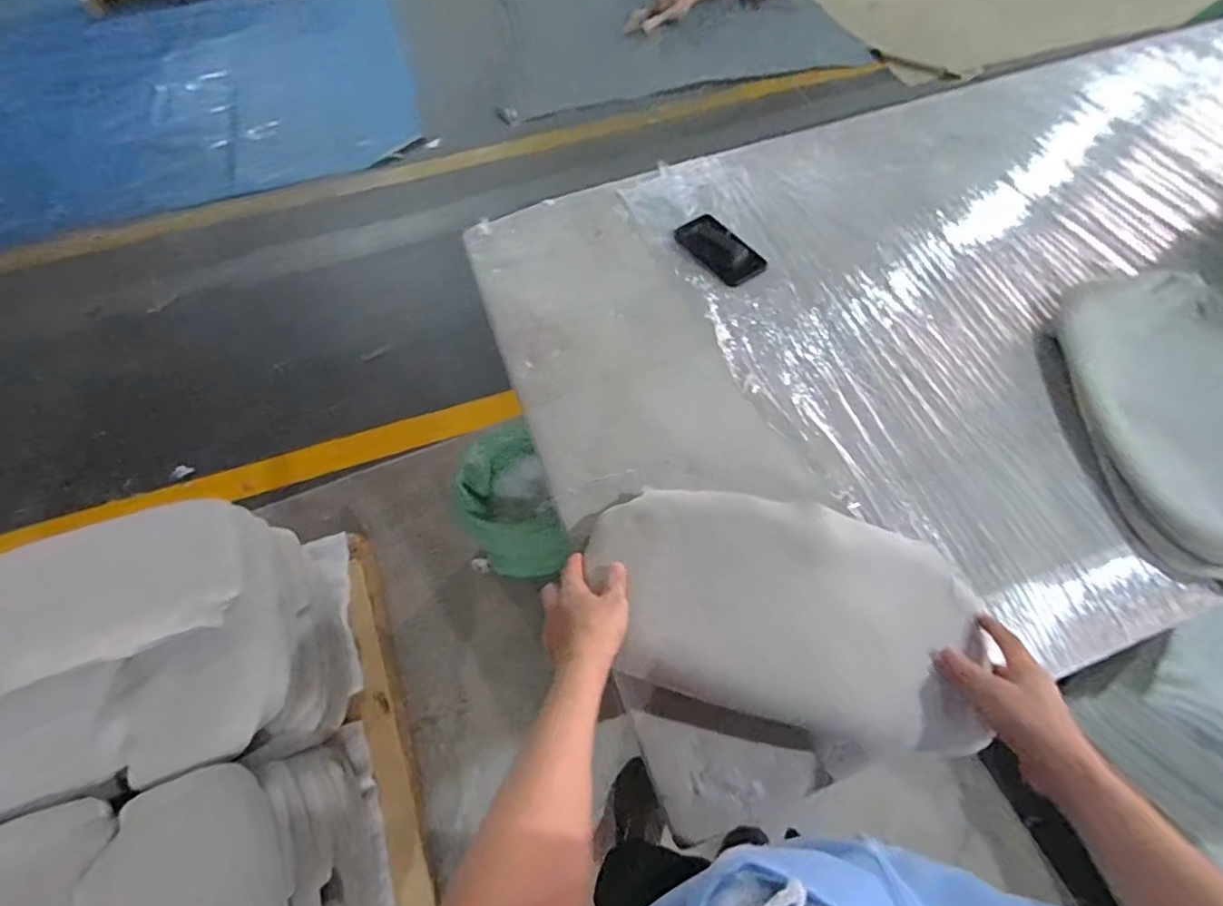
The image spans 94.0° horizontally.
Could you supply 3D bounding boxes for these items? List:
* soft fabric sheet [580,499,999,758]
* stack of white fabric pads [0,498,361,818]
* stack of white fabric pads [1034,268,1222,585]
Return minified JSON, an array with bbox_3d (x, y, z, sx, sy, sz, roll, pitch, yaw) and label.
[{"bbox_3d":[0.177,0.166,0.629,0.406,0.041,0.241,9,61,7],"label":"soft fabric sheet"},{"bbox_3d":[-0.838,0.415,1.110,0.486,0.424,0.427,-12,60,-5],"label":"stack of white fabric pads"},{"bbox_3d":[0.801,-0.063,0.785,0.329,0.063,0.489,-1,60,1],"label":"stack of white fabric pads"}]

